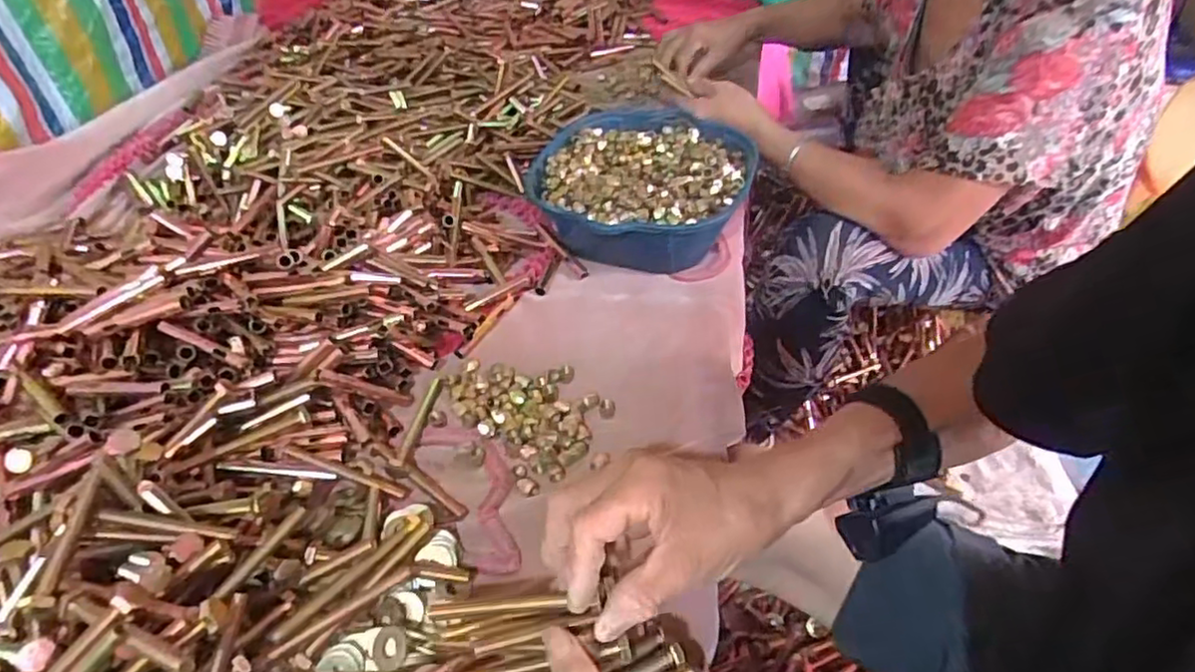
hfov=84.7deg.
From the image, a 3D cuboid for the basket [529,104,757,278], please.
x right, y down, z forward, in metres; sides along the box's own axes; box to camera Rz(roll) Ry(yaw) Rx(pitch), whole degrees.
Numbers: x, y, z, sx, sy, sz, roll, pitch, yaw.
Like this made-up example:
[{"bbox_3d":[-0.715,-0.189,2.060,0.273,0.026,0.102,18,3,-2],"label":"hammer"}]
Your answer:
[{"bbox_3d":[0.047,-0.158,0.725,0.217,0.078,0.249,15,47,14],"label":"basket"}]

